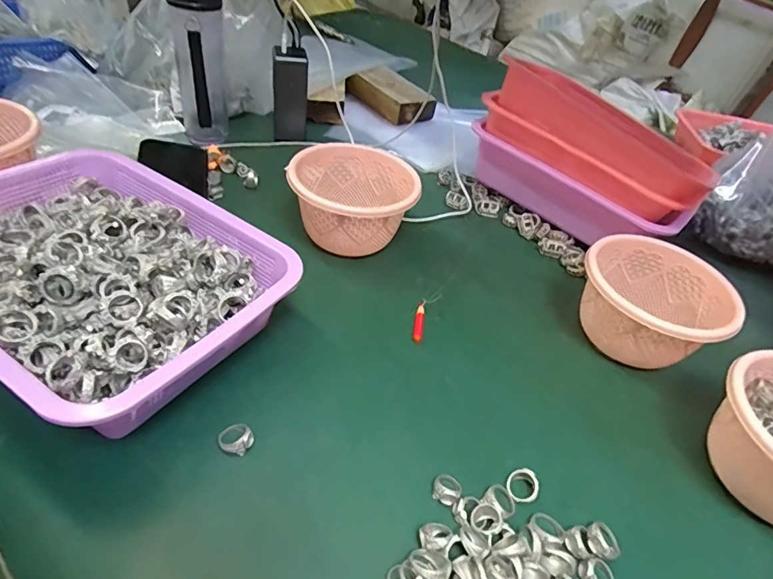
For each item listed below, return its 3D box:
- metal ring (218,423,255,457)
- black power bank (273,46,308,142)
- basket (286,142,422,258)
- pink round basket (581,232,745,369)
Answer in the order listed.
[{"bbox_3d":[-0.118,0.117,0.371,0.025,0.009,0.025,5,43,-5],"label":"metal ring"},{"bbox_3d":[-0.147,-0.294,0.724,0.055,0.130,0.027,0,44,-11],"label":"black power bank"},{"bbox_3d":[-0.040,-0.101,0.571,0.137,0.095,0.138,5,43,-5],"label":"basket"},{"bbox_3d":[0.276,0.012,0.500,0.139,0.073,0.133,5,43,-5],"label":"pink round basket"}]

